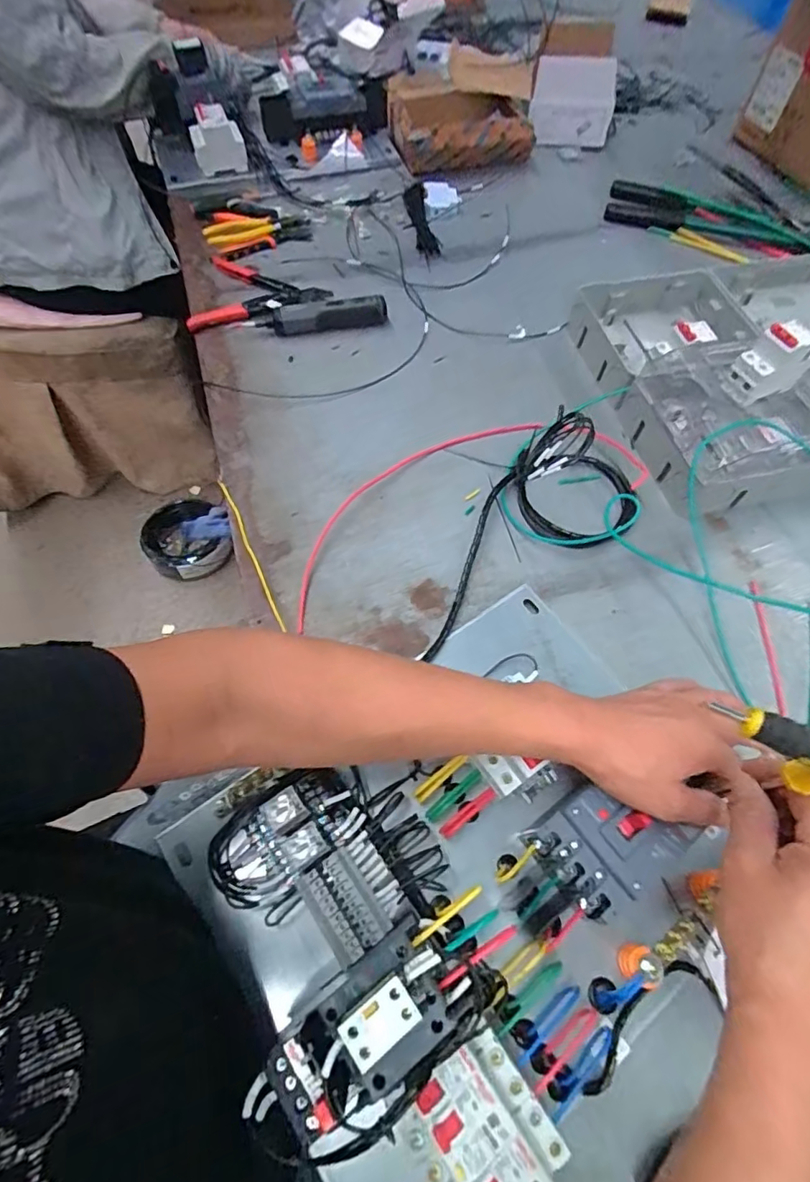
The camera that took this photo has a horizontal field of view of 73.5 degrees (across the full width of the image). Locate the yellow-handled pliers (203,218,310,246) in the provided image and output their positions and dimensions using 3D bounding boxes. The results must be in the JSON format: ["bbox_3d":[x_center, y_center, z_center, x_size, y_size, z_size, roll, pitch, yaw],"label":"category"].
[{"bbox_3d":[-0.228,-0.555,0.837,0.154,0.018,0.044,-15,63,-9],"label":"yellow-handled pliers"}]

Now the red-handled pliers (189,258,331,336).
[{"bbox_3d":[-0.217,-0.433,0.776,0.193,0.026,0.139,-15,63,-9],"label":"red-handled pliers"}]

